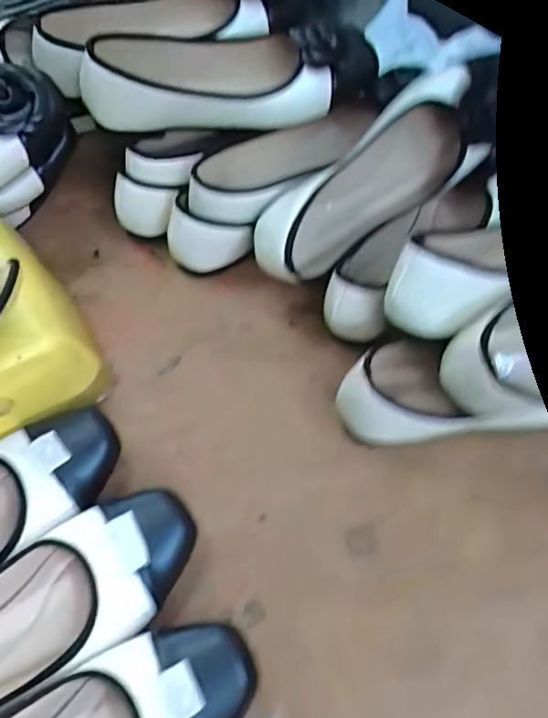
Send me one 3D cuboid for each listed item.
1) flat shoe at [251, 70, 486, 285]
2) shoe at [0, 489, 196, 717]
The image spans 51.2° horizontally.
[{"bbox_3d":[0.072,-0.125,0.446,0.190,0.091,0.056,-36,62,2],"label":"flat shoe"},{"bbox_3d":[-0.155,0.161,0.339,0.240,0.052,0.080,-30,62,-13],"label":"shoe"}]

